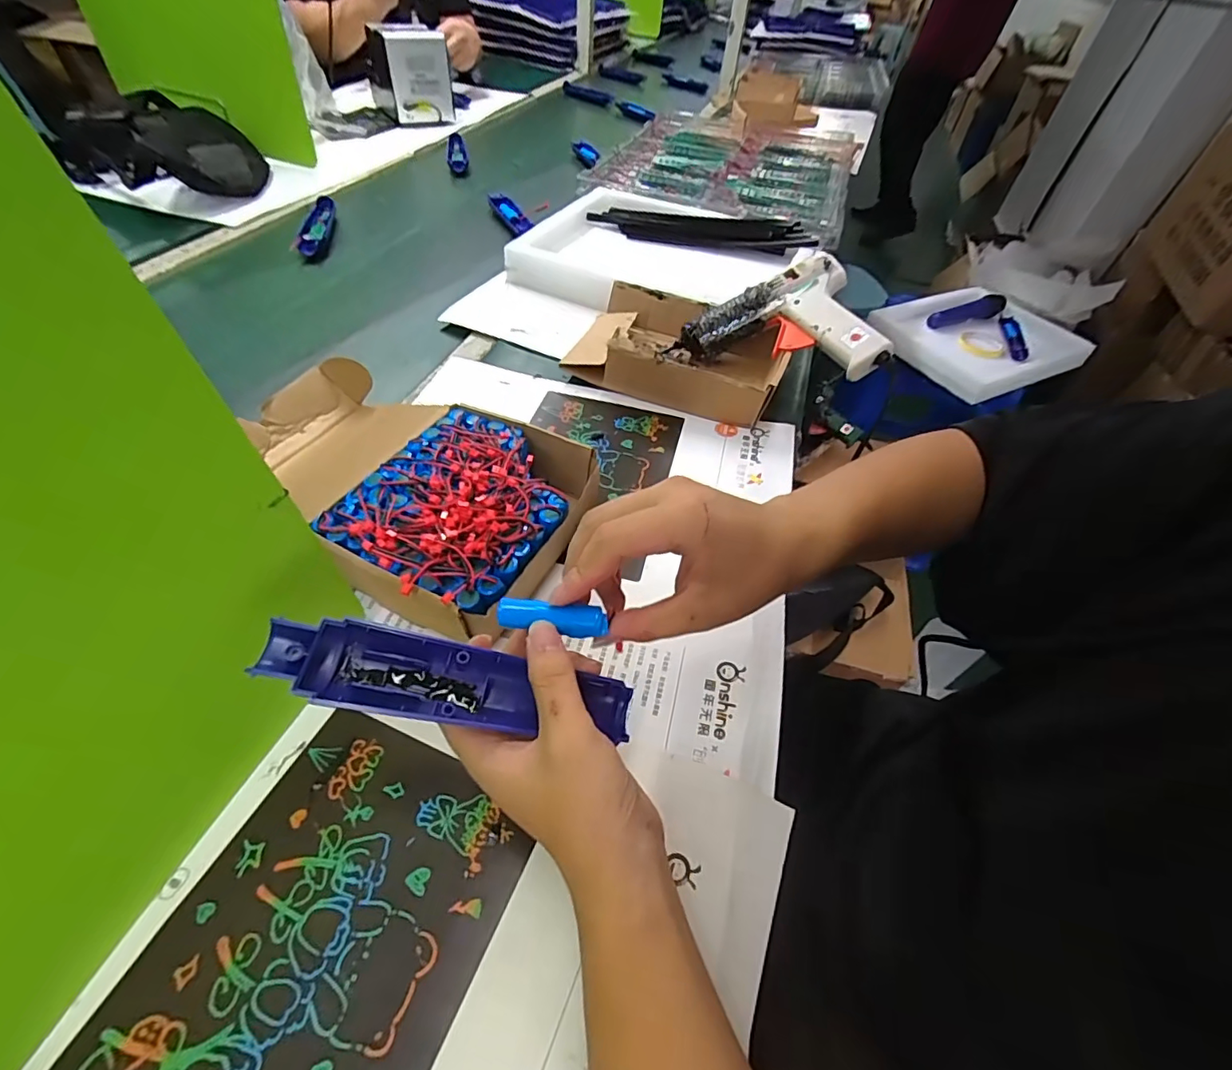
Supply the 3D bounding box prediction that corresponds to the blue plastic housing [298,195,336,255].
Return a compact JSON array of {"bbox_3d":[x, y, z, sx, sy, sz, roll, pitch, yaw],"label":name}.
[{"bbox_3d":[-0.425,-0.443,0.762,0.027,0.016,0.173,-5,51,-11],"label":"blue plastic housing"}]

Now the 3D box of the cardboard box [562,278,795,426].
[{"bbox_3d":[0.071,-0.203,0.578,0.215,0.063,0.154,16,51,9],"label":"cardboard box"}]

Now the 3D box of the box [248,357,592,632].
[{"bbox_3d":[-0.173,-0.054,0.421,0.321,0.065,0.199,33,56,21],"label":"box"}]

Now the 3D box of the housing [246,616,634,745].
[{"bbox_3d":[-0.076,0.073,0.256,0.167,0.020,0.038,14,49,-11],"label":"housing"}]

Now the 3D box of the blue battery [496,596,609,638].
[{"bbox_3d":[-0.031,0.040,0.263,0.052,0.012,0.013,9,50,-8],"label":"blue battery"}]

